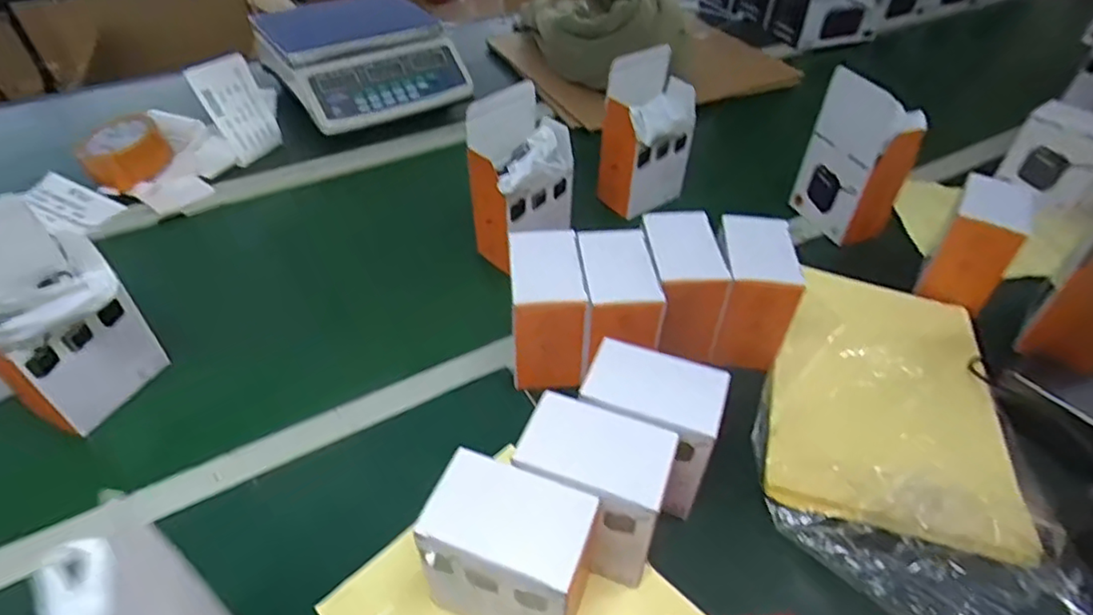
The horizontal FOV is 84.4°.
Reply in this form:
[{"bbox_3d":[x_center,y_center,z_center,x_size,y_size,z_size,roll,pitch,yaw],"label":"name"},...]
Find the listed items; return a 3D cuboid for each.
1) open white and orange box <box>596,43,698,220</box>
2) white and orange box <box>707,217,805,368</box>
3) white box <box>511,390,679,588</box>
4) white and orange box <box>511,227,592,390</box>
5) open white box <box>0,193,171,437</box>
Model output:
[{"bbox_3d":[0.132,-0.220,0.770,0.108,0.199,0.076,-27,51,-26],"label":"open white and orange box"},{"bbox_3d":[0.205,-0.019,0.601,0.072,0.111,0.106,7,44,6],"label":"white and orange box"},{"bbox_3d":[0.033,0.133,0.442,0.099,0.111,0.069,16,46,15],"label":"white box"},{"bbox_3d":[-0.003,0.002,0.566,0.069,0.106,0.103,-2,44,-3],"label":"white and orange box"},{"bbox_3d":[-0.440,0.012,0.533,0.135,0.146,0.102,24,49,22],"label":"open white box"}]

